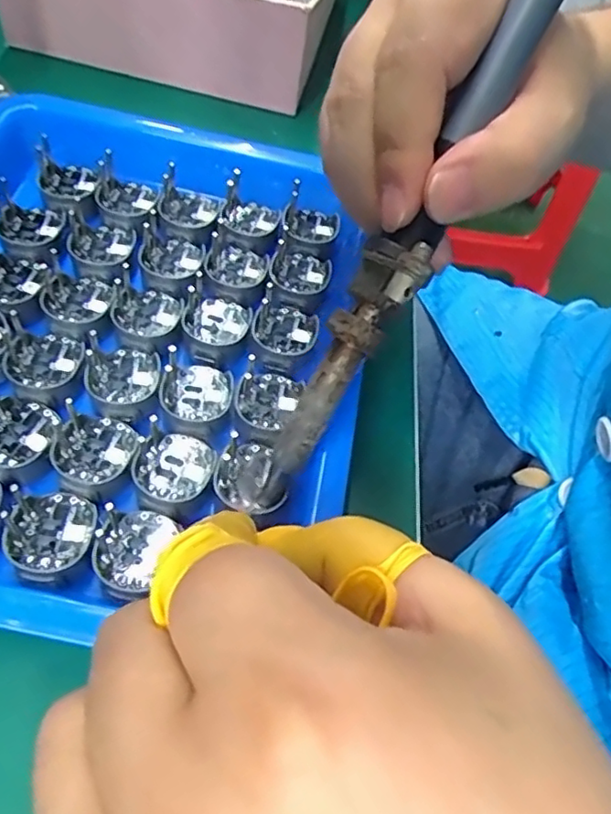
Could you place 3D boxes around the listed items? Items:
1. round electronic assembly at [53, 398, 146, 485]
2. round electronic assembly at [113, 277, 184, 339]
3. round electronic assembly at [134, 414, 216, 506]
[{"bbox_3d":[-0.070,0.013,0.208,0.026,0.007,0.025,3,58,-5],"label":"round electronic assembly"},{"bbox_3d":[-0.061,-0.036,0.238,0.026,0.004,0.025,3,58,-5],"label":"round electronic assembly"},{"bbox_3d":[-0.045,0.020,0.209,0.026,0.004,0.027,3,58,-5],"label":"round electronic assembly"}]

